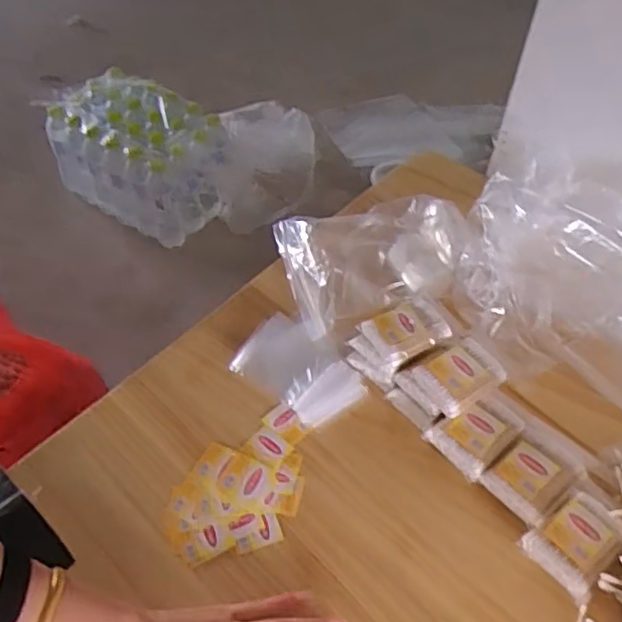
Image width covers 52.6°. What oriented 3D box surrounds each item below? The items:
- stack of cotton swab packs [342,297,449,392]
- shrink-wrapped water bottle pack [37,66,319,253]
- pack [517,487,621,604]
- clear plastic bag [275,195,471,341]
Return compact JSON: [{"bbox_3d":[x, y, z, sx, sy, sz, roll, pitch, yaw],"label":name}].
[{"bbox_3d":[0.089,0.028,0.644,0.094,0.039,0.066,-30,58,-22],"label":"stack of cotton swab packs"},{"bbox_3d":[-0.317,-0.360,1.505,0.588,0.239,0.305,17,54,12],"label":"shrink-wrapped water bottle pack"},{"bbox_3d":[0.222,0.195,0.528,0.072,0.033,0.060,-32,59,-23],"label":"pack"},{"bbox_3d":[0.074,-0.069,0.723,0.204,0.037,0.173,-11,53,-9],"label":"clear plastic bag"}]

